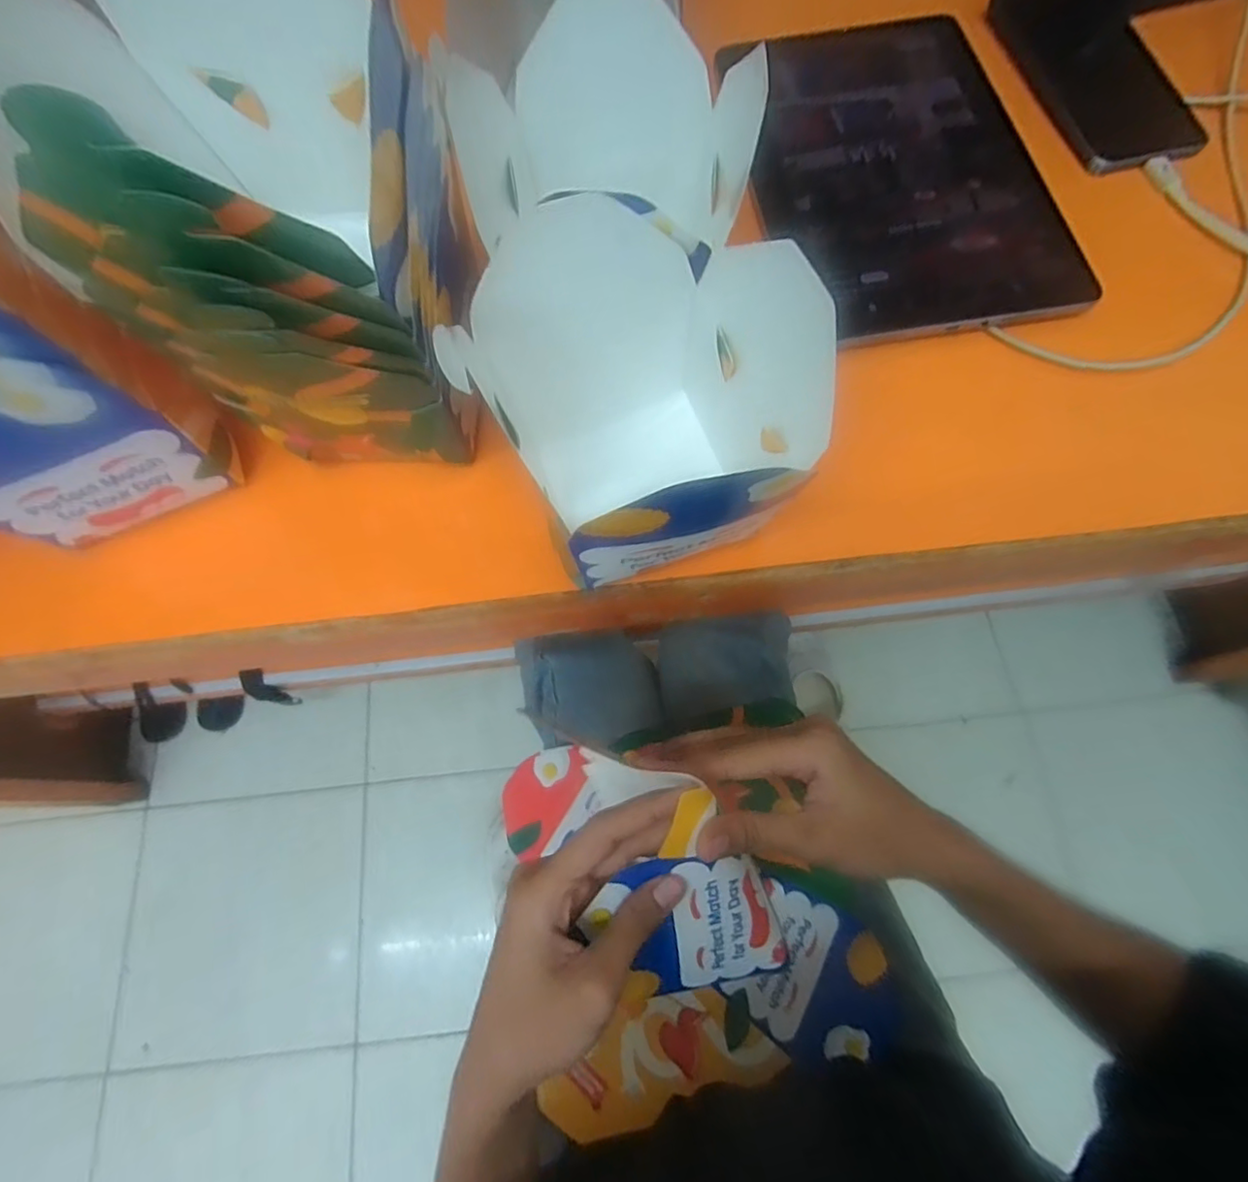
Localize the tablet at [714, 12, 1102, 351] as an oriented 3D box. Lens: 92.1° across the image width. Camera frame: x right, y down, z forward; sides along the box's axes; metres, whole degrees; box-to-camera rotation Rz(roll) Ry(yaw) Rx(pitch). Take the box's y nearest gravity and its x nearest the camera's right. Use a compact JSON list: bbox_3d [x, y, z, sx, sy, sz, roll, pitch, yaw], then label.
[{"bbox_3d":[0.163,-0.261,0.368,0.167,0.012,0.250,-10,72,-1],"label":"tablet"}]

